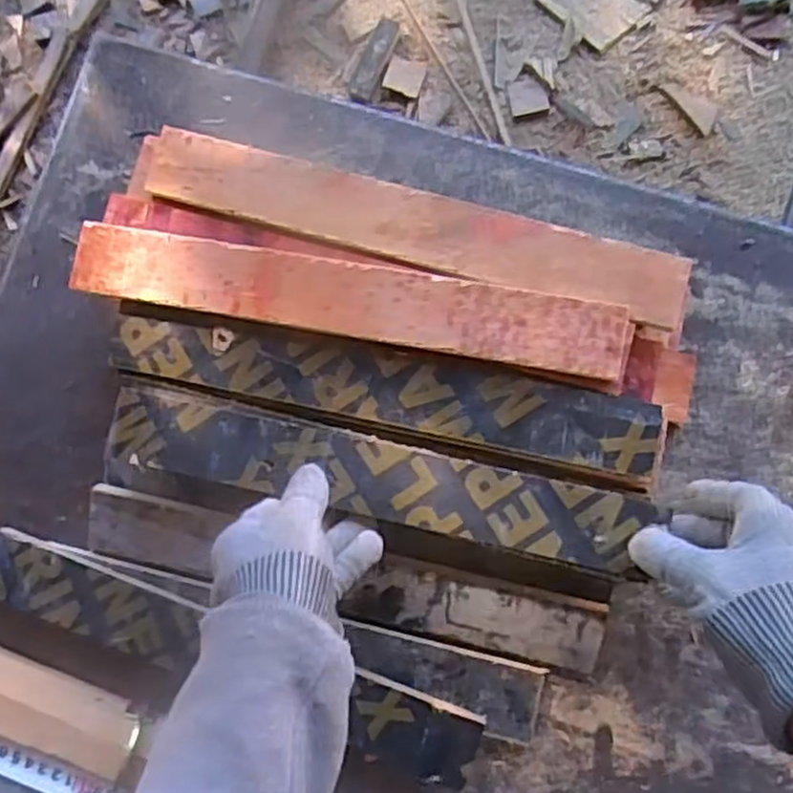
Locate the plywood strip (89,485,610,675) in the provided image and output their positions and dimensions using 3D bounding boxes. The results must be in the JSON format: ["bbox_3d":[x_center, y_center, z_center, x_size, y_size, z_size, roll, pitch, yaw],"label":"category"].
[{"bbox_3d":[-0.042,0.129,0.541,0.376,0.019,0.051,12,86,7],"label":"plywood strip"}]

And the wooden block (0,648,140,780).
[{"bbox_3d":[-0.259,0.215,0.531,0.165,0.060,0.029,18,86,8],"label":"wooden block"}]

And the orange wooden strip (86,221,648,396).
[{"bbox_3d":[-0.035,-0.064,0.502,0.370,0.011,0.050,11,85,7],"label":"orange wooden strip"}]

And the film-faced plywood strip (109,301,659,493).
[{"bbox_3d":[-0.011,-0.008,0.507,0.369,0.023,0.056,13,86,7],"label":"film-faced plywood strip"}]

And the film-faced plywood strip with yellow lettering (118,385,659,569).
[{"bbox_3d":[-0.019,0.053,0.497,0.354,0.010,0.045,13,86,7],"label":"film-faced plywood strip with yellow lettering"}]

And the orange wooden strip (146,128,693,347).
[{"bbox_3d":[0.010,-0.114,0.511,0.370,0.021,0.050,16,86,8],"label":"orange wooden strip"}]

